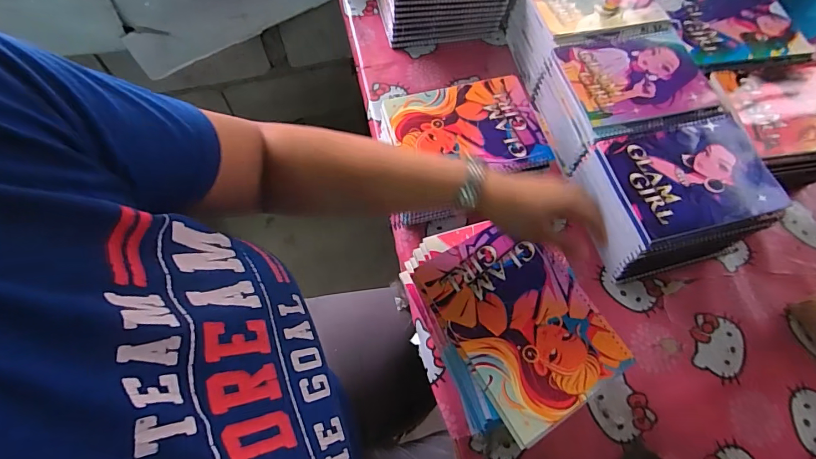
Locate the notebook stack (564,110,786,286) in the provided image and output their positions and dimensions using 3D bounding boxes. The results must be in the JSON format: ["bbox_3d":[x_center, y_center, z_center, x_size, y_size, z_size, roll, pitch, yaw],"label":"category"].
[{"bbox_3d":[0.357,-0.041,0.569,0.207,0.119,0.159,-11,64,-8],"label":"notebook stack"}]

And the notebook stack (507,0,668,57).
[{"bbox_3d":[0.293,-0.344,0.691,0.206,0.100,0.166,-10,64,-8],"label":"notebook stack"}]

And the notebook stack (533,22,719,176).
[{"bbox_3d":[0.322,-0.201,0.630,0.195,0.104,0.180,-9,64,-8],"label":"notebook stack"}]

